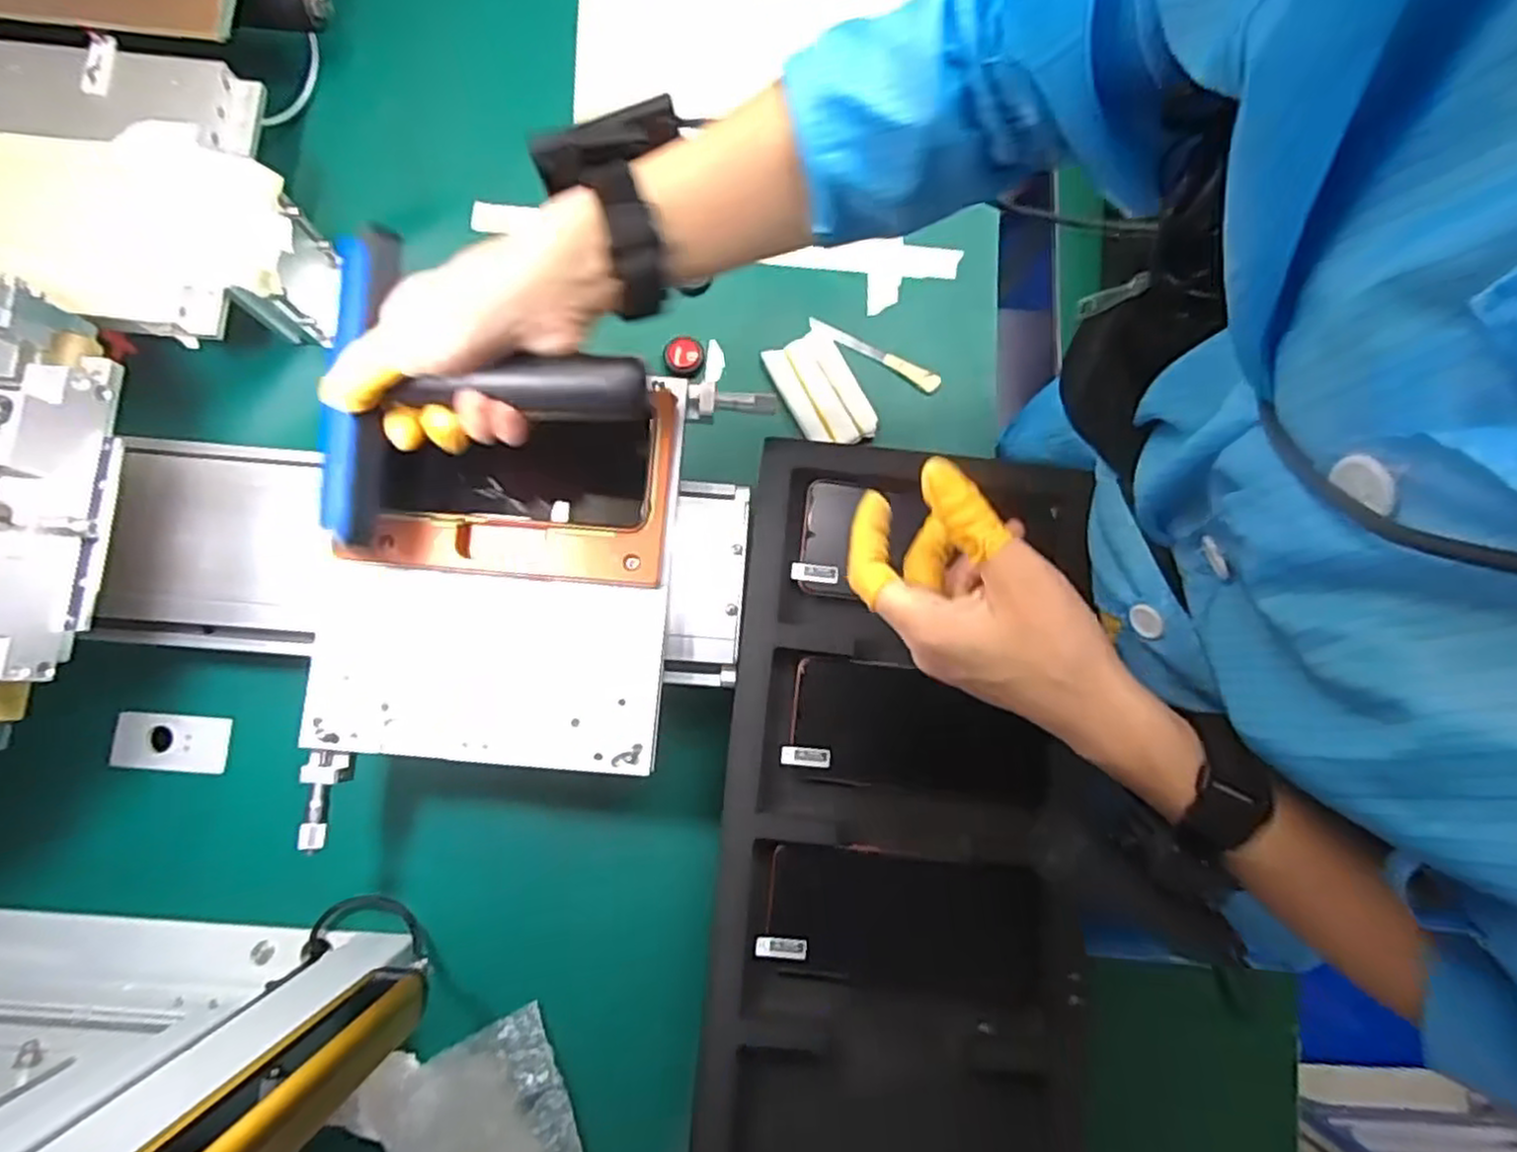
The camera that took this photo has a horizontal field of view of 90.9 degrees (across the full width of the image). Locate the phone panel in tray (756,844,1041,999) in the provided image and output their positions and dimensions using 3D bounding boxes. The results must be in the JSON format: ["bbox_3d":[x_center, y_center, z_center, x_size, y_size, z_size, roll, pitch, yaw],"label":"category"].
[{"bbox_3d":[0.087,0.207,0.451,0.161,0.013,0.076,6,78,0],"label":"phone panel in tray"}]

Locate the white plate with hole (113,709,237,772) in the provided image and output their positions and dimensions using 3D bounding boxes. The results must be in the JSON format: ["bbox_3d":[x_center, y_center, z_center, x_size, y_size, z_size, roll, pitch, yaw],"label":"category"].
[{"bbox_3d":[-0.414,0.117,0.528,0.073,0.011,0.039,4,78,0],"label":"white plate with hole"}]

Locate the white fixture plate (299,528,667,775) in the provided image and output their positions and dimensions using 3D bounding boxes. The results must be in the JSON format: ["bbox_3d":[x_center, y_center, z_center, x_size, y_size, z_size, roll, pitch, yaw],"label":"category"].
[{"bbox_3d":[-0.159,0.052,0.434,0.201,0.016,0.108,5,78,0],"label":"white fixture plate"}]

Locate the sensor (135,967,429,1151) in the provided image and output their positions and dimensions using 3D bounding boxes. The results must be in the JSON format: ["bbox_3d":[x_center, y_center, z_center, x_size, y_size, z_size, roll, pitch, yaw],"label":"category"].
[{"bbox_3d":[-0.189,0.207,0.297,0.032,0.200,0.041,-31,81,-7],"label":"sensor"}]

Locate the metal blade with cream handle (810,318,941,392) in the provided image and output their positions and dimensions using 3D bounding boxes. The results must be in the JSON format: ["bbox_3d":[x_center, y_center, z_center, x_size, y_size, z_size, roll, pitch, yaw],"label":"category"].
[{"bbox_3d":[0.092,-0.177,0.593,0.112,0.004,0.015,29,79,5],"label":"metal blade with cream handle"}]

